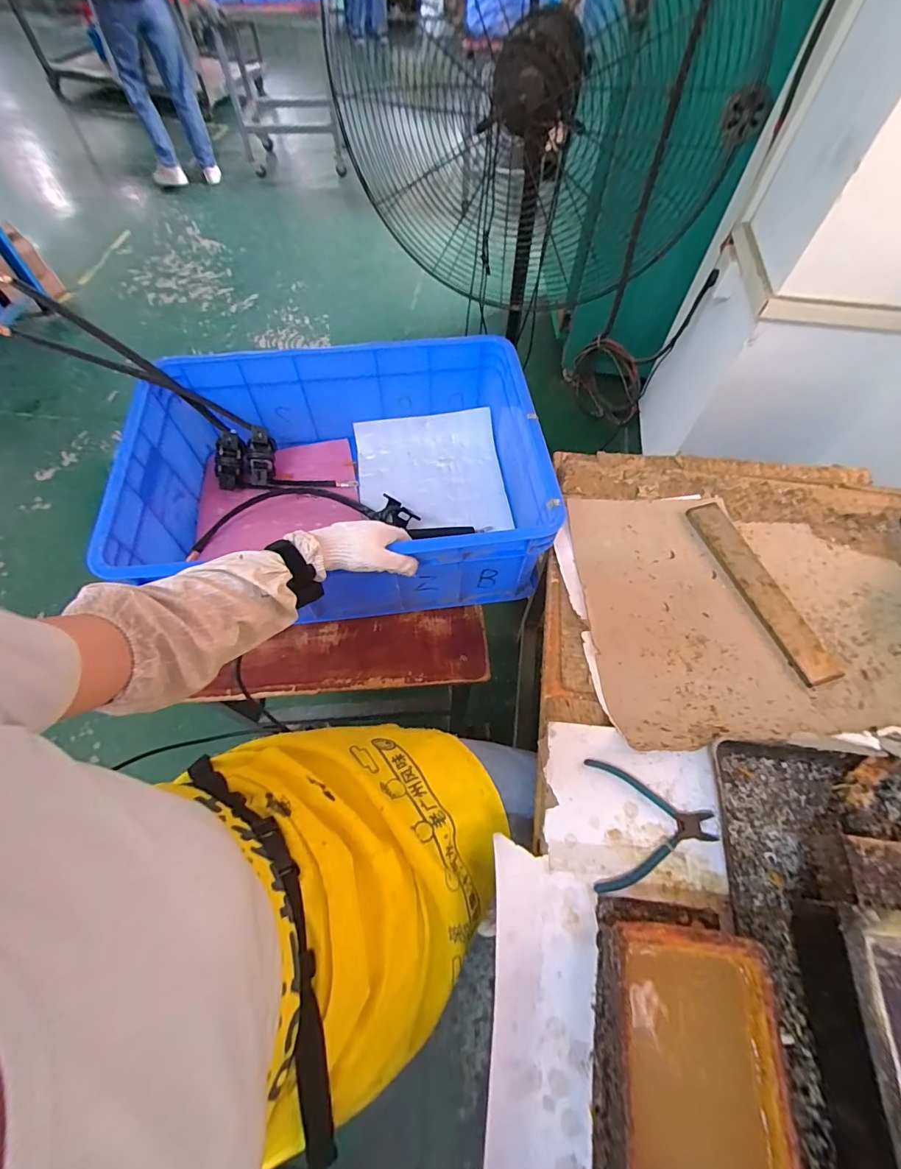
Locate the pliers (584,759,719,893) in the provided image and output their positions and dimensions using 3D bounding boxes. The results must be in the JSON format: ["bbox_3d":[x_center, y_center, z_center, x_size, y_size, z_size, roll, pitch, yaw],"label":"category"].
[{"bbox_3d":[0.222,0.263,0.499,0.134,0.007,0.125,3,61,1],"label":"pliers"}]

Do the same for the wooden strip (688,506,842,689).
[{"bbox_3d":[0.450,0.001,0.667,0.056,0.012,0.300,-15,63,-9],"label":"wooden strip"}]

